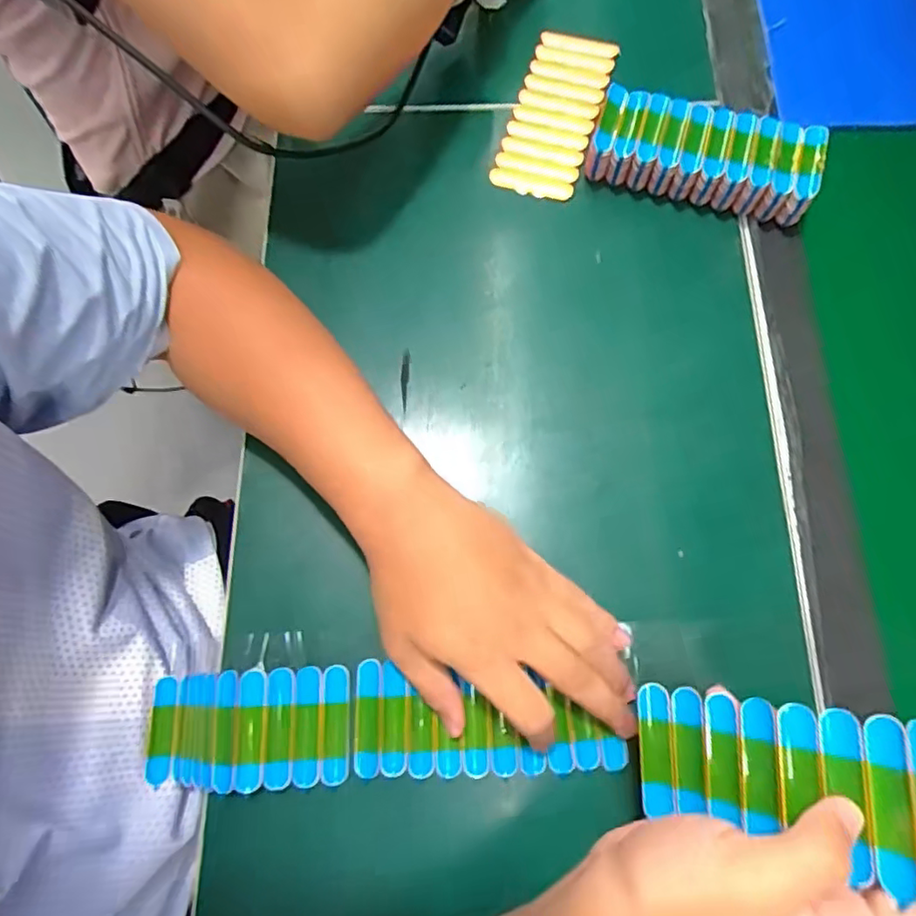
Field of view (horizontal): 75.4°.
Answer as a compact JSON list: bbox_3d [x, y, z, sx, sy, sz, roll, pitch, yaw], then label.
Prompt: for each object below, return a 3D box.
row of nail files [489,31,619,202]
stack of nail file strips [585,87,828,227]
[{"bbox_3d":[0.076,-0.268,0.458,0.061,0.011,0.145,17,74,6],"label":"row of nail files"},{"bbox_3d":[0.175,-0.218,0.427,0.157,0.037,0.068,19,74,7],"label":"stack of nail file strips"}]

